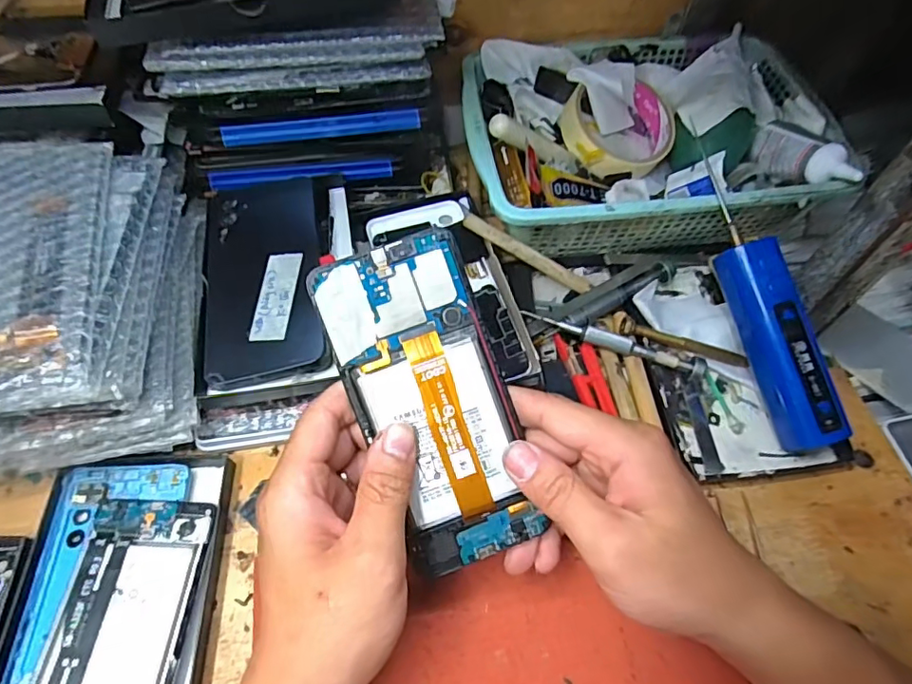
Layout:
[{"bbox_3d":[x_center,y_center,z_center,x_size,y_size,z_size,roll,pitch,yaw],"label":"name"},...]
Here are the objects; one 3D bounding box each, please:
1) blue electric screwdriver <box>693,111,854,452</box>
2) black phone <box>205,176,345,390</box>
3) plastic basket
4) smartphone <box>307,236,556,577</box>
[{"bbox_3d":[0.195,-0.035,0.356,0.032,0.034,0.208,-13,79,-10],"label":"blue electric screwdriver"},{"bbox_3d":[-0.124,-0.049,0.371,0.088,0.011,0.163,-11,60,-6],"label":"black phone"},{"bbox_3d":[0.143,-0.160,0.436,0.268,0.072,0.192,-3,59,-1],"label":"plastic basket"},{"bbox_3d":[-0.010,0.031,0.265,0.070,0.004,0.158,-20,94,-6],"label":"smartphone"}]

